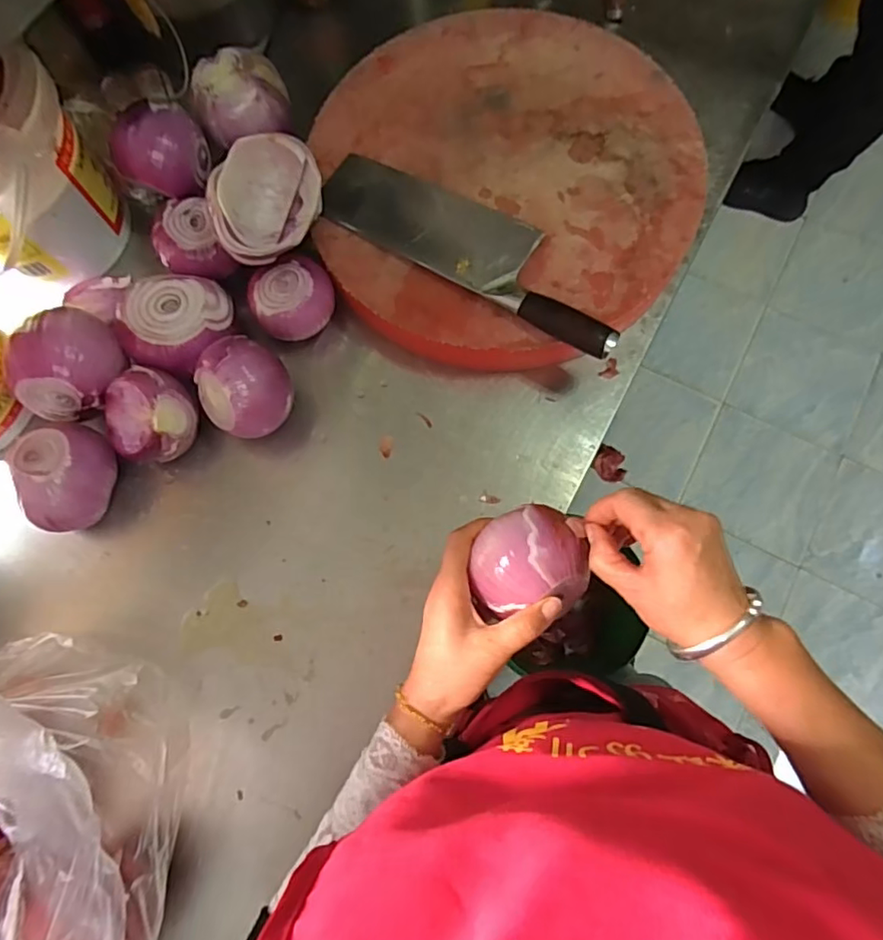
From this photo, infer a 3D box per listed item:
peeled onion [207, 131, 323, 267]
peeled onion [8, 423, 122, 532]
[{"bbox_3d":[-0.167,-0.254,0.533,0.109,0.058,0.097,-32,119,-21],"label":"peeled onion"},{"bbox_3d":[-0.359,0.007,0.539,0.078,0.064,0.099,12,77,5],"label":"peeled onion"}]

